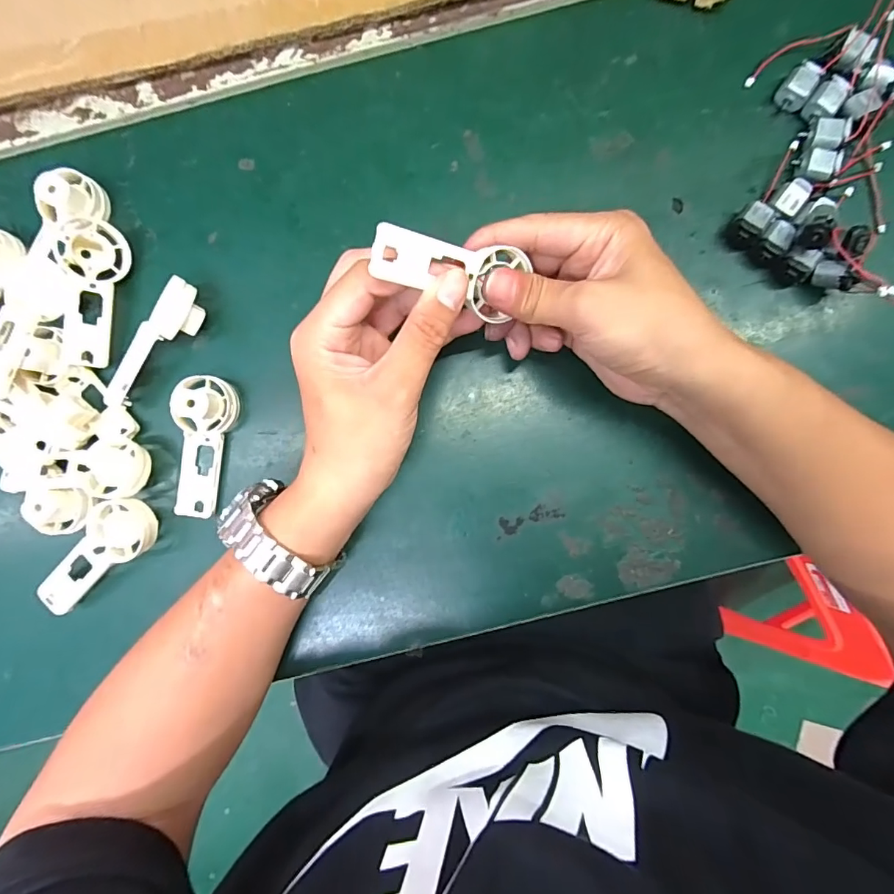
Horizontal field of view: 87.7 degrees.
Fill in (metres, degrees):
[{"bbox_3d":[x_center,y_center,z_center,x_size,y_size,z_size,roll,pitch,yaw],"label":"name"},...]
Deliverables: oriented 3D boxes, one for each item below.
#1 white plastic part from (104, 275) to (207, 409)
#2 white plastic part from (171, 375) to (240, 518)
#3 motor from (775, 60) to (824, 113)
[{"bbox_3d":[-0.187,-0.063,0.305,0.023,0.031,0.093,33,91,2],"label":"white plastic part"},{"bbox_3d":[-0.166,0.000,0.308,0.036,0.030,0.093,14,90,2],"label":"white plastic part"},{"bbox_3d":[0.226,-0.232,0.301,0.018,0.017,0.021,37,91,2],"label":"motor"}]

